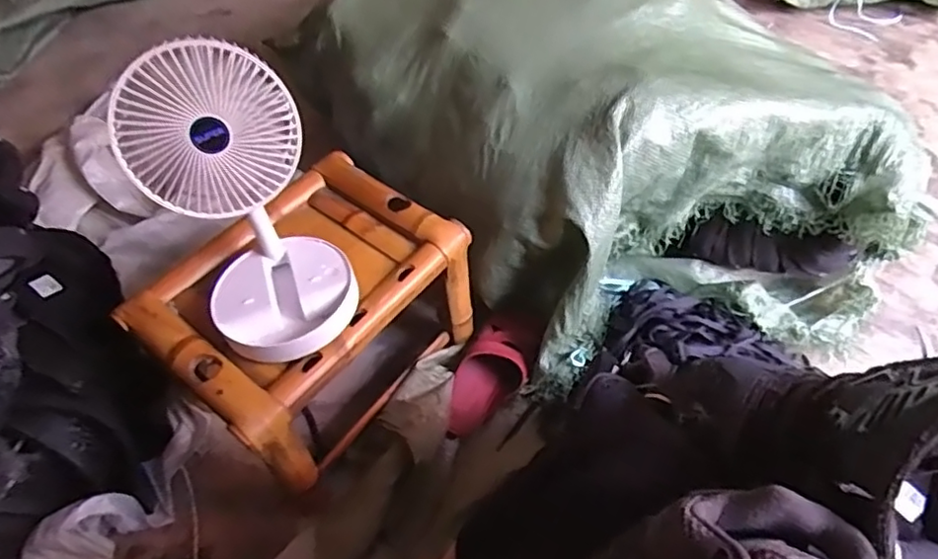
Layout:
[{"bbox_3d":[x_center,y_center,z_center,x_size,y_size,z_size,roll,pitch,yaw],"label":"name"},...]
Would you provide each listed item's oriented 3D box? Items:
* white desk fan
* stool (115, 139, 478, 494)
[{"bbox_3d":[-0.215,-0.061,0.607,0.154,0.277,0.177,-28,57,-19],"label":"white desk fan"},{"bbox_3d":[-0.197,0.048,0.806,0.266,0.199,0.351,33,60,23],"label":"stool"}]

